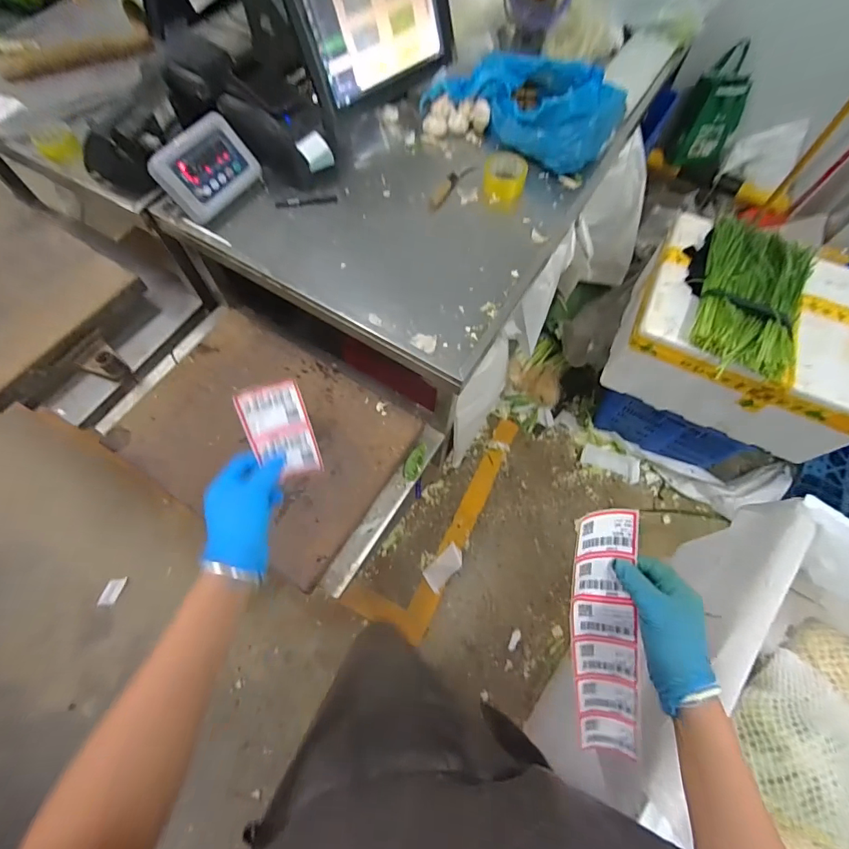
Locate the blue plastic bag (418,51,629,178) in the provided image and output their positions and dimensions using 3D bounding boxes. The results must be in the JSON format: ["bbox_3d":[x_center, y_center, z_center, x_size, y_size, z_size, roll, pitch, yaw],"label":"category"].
[{"bbox_3d":[0.251,-0.803,1.079,0.444,0.125,0.239,30,68,11],"label":"blue plastic bag"}]

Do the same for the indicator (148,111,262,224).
[{"bbox_3d":[-0.463,-0.542,0.943,0.096,0.137,0.203,28,68,10],"label":"indicator"}]

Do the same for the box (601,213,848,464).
[{"bbox_3d":[0.852,-0.215,1.205,0.579,0.303,0.432,17,66,6],"label":"box"}]

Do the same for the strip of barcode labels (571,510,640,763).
[{"bbox_3d":[0.202,0.240,0.490,0.066,0.015,0.293,-1,100,16],"label":"strip of barcode labels"}]

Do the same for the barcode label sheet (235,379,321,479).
[{"bbox_3d":[-0.158,0.009,0.481,0.063,0.008,0.103,-18,105,-16],"label":"barcode label sheet"}]

